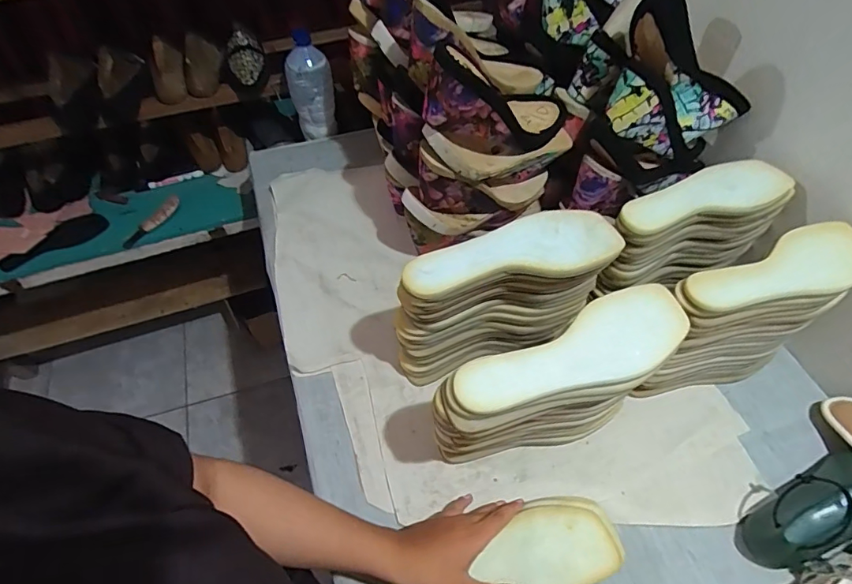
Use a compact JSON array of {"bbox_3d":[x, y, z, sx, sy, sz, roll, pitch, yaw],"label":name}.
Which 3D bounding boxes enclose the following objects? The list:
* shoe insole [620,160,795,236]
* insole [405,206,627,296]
[{"bbox_3d":[0.346,-0.125,0.598,0.228,0.014,0.074,-13,61,-8],"label":"shoe insole"},{"bbox_3d":[0.094,-0.041,0.511,0.240,0.017,0.082,-17,57,-12],"label":"insole"}]

